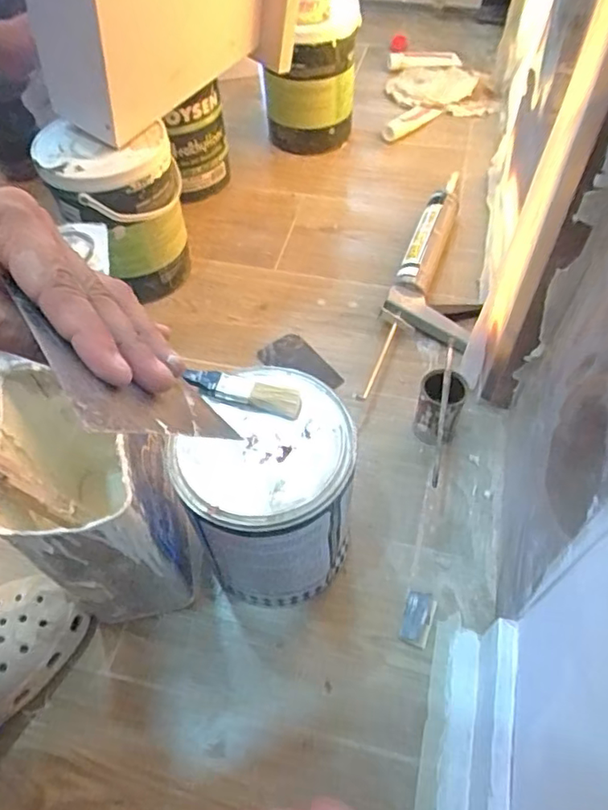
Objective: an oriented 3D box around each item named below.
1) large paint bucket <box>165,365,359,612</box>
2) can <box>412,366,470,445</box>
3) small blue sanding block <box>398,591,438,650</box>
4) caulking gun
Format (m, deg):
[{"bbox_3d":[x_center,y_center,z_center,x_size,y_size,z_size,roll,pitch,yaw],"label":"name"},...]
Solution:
[{"bbox_3d":[-0.029,0.091,0.567,0.150,0.208,0.164,-1,55,1],"label":"large paint bucket"},{"bbox_3d":[0.163,0.004,0.689,0.052,0.095,0.055,-1,55,1],"label":"can"},{"bbox_3d":[0.118,0.220,0.588,0.030,0.017,0.052,17,57,14],"label":"small blue sanding block"},{"bbox_3d":[0.202,-0.200,0.861,0.122,0.051,0.493,13,56,11],"label":"caulking gun"}]

